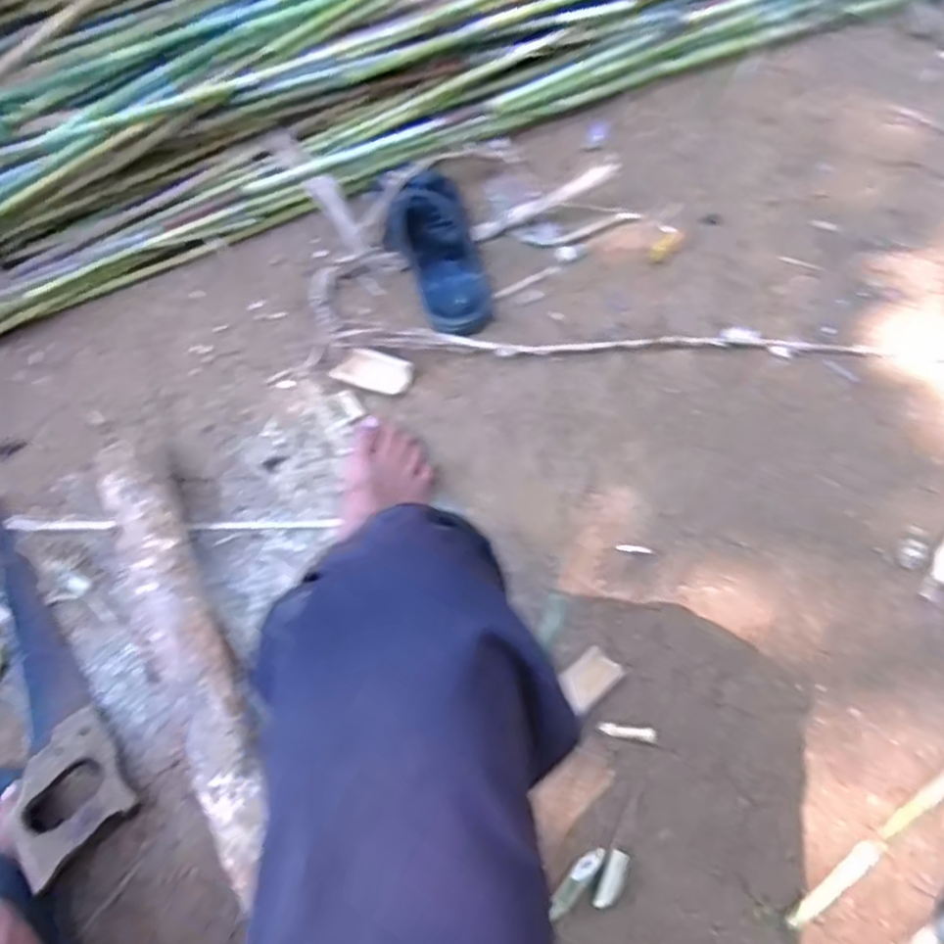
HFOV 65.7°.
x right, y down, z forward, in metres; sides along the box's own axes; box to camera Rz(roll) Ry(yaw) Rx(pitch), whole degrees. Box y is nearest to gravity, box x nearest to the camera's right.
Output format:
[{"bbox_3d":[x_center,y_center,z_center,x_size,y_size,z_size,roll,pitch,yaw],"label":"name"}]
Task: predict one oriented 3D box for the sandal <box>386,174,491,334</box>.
[{"bbox_3d":[-0.045,-0.278,0.925,0.104,0.060,0.234,-14,65,-3],"label":"sandal"}]

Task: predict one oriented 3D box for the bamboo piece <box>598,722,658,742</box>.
[{"bbox_3d":[0.148,0.247,0.699,0.055,0.011,0.012,7,65,6],"label":"bamboo piece"}]

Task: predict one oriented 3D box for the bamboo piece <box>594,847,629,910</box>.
[{"bbox_3d":[0.124,0.361,0.646,0.018,0.012,0.049,23,68,13],"label":"bamboo piece"}]

